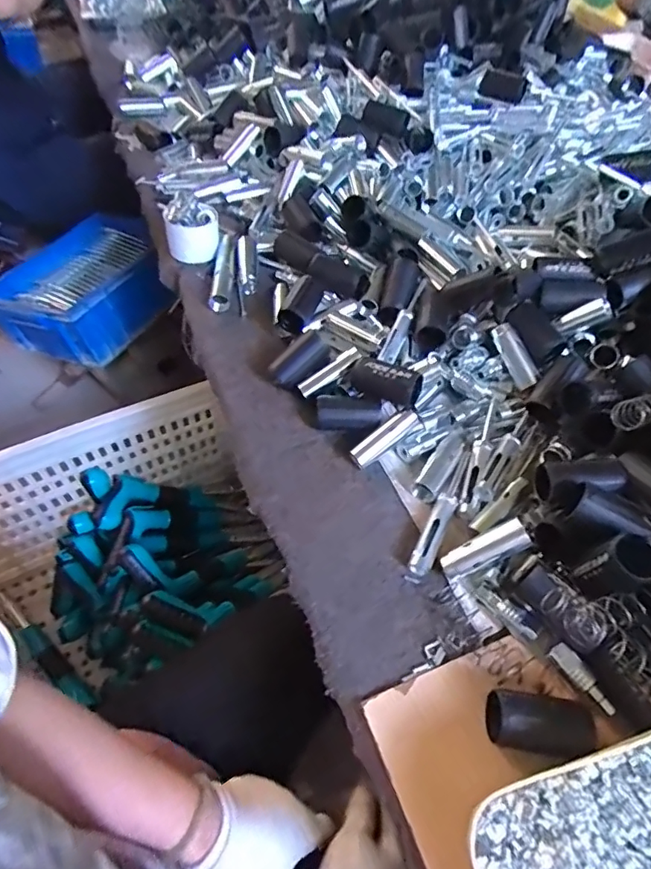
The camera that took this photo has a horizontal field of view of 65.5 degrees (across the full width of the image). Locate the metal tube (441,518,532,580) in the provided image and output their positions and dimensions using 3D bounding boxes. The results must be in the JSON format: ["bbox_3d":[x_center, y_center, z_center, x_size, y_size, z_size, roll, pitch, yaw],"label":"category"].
[{"bbox_3d":[0.125,0.091,0.397,0.068,0.015,0.022,-31,55,14],"label":"metal tube"}]

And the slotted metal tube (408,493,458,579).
[{"bbox_3d":[0.092,0.084,0.428,0.017,0.013,0.078,26,56,15],"label":"slotted metal tube"}]

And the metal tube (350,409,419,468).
[{"bbox_3d":[0.057,0.004,0.474,0.073,0.024,0.018,-38,63,-10],"label":"metal tube"}]

